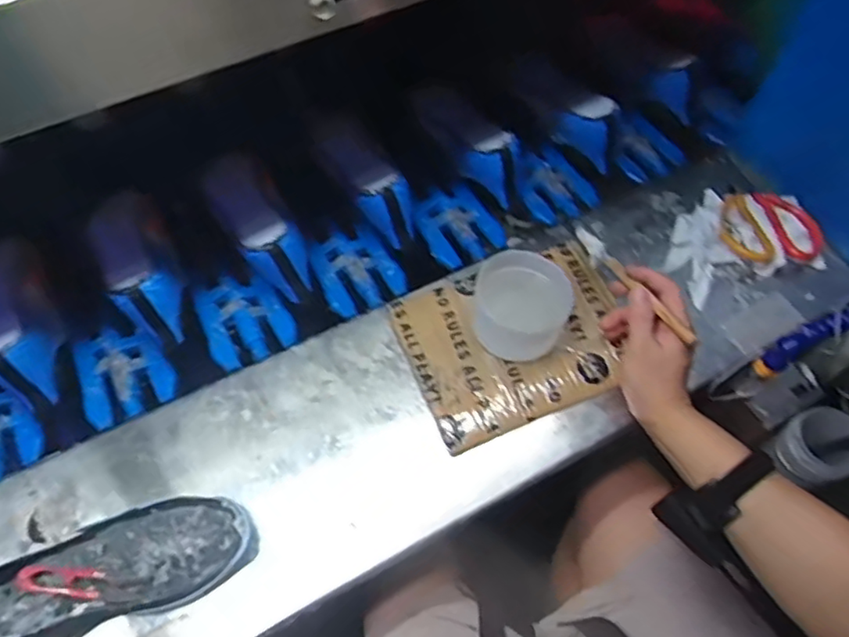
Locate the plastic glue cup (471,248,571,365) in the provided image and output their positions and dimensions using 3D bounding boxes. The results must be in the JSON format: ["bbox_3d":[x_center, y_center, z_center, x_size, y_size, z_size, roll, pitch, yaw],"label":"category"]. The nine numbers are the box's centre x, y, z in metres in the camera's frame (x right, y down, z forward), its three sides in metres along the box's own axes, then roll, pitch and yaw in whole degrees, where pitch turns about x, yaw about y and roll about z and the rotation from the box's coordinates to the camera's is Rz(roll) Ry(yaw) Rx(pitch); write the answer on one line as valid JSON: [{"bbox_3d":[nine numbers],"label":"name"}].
[{"bbox_3d":[0.096,-0.012,0.625,0.097,0.067,0.092,0,61,1],"label":"plastic glue cup"}]

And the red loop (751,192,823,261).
[{"bbox_3d":[0.436,-0.112,0.727,0.060,0.017,0.098,-12,61,-6],"label":"red loop"}]

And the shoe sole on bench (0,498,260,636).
[{"bbox_3d":[-0.267,0.214,0.517,0.242,0.049,0.093,-21,62,-11],"label":"shoe sole on bench"}]

